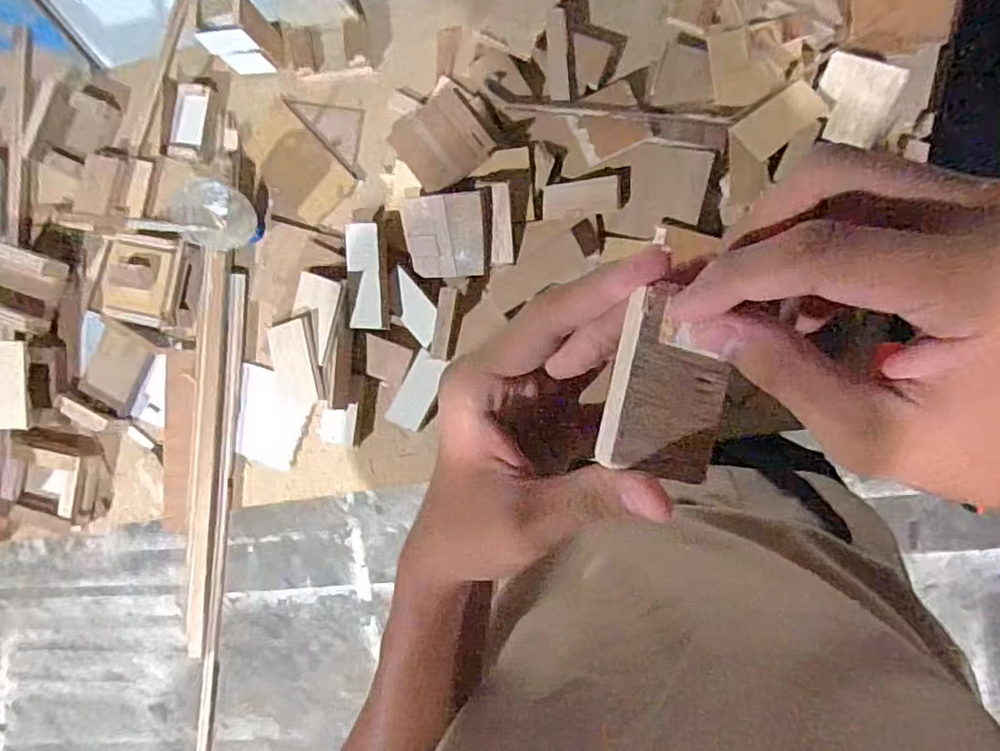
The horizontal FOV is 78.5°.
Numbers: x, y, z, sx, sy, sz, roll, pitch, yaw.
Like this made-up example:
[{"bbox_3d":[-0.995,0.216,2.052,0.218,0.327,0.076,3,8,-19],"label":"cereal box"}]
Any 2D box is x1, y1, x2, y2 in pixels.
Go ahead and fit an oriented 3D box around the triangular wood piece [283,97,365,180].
[{"bbox_3d":[-0.175,-0.272,0.663,0.053,0.008,0.113,-42,84,7],"label":"triangular wood piece"}]

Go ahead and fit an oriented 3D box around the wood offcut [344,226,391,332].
[{"bbox_3d":[-0.140,-0.102,0.630,0.040,0.025,0.108,-5,89,9],"label":"wood offcut"}]

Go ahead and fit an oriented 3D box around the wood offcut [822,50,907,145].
[{"bbox_3d":[0.315,-0.245,0.545,0.065,0.009,0.066,32,127,26],"label":"wood offcut"}]

